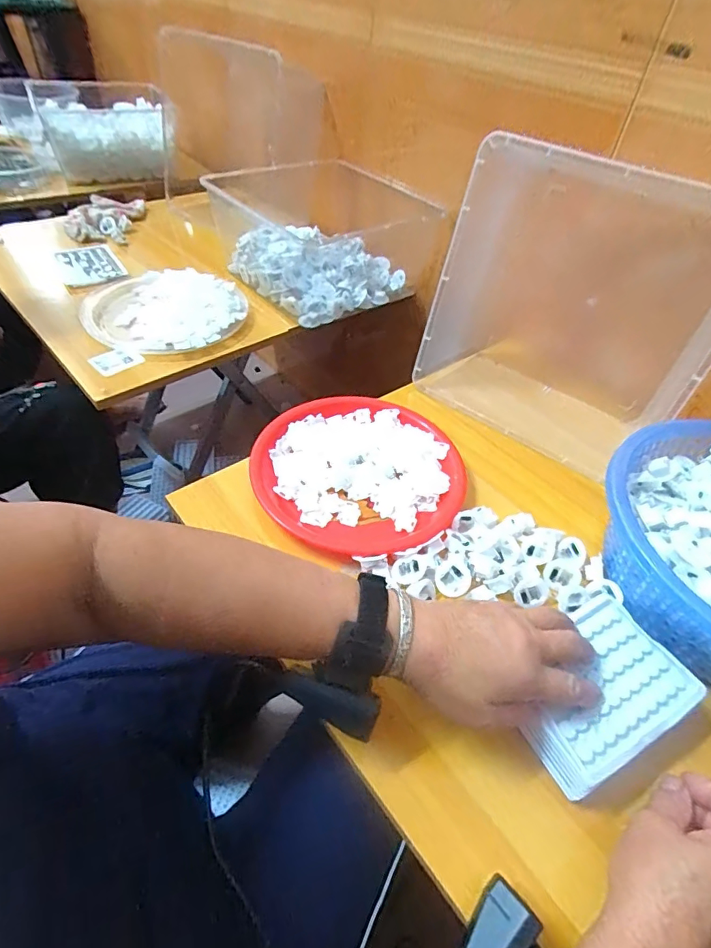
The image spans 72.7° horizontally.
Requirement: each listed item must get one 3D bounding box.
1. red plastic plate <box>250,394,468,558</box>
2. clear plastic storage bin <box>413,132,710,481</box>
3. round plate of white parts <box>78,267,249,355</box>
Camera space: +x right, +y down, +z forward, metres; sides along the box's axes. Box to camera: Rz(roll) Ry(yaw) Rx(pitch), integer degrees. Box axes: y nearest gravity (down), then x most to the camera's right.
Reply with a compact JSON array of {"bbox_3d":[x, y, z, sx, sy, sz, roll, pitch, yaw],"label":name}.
[{"bbox_3d":[0.005,-0.004,0.538,0.221,0.026,0.222,2,46,-3],"label":"red plastic plate"},{"bbox_3d":[0.259,-0.205,0.584,0.315,0.283,0.207,31,51,23],"label":"clear plastic storage bin"},{"bbox_3d":[-0.285,-0.250,0.730,0.227,0.032,0.208,2,46,-3],"label":"round plate of white parts"}]

